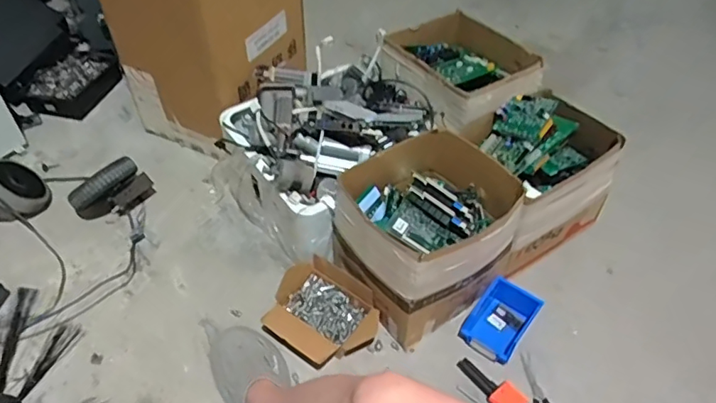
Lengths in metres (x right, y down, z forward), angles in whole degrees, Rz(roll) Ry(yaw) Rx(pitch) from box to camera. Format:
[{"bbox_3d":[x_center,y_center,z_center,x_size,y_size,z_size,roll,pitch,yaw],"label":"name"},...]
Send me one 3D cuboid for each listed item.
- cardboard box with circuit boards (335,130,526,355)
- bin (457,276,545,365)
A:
[{"bbox_3d":[0.129,0.063,1.083,0.292,0.277,0.290,-29,53,-27],"label":"cardboard box with circuit boards"},{"bbox_3d":[0.280,0.235,1.072,0.111,0.063,0.143,31,53,26],"label":"bin"}]

